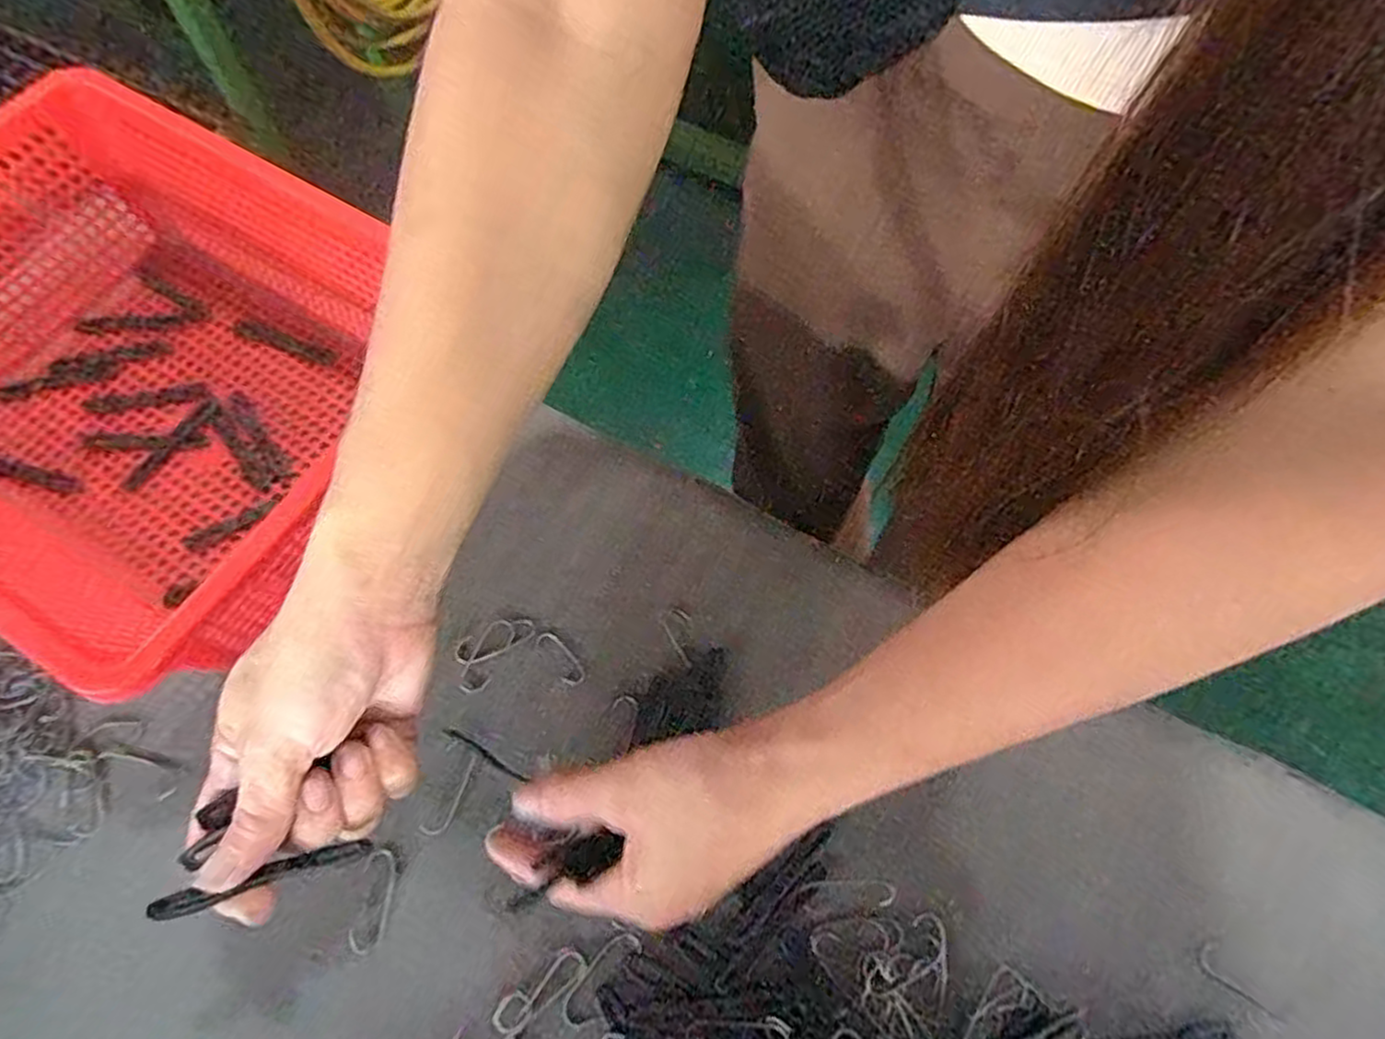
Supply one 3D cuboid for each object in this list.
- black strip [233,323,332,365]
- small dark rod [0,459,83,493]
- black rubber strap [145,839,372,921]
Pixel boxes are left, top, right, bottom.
[{"bbox_3d":[-0.253,-0.110,0.458,0.071,0.004,0.009,21,65,7],"label":"black strip"},{"bbox_3d":[-0.378,-0.027,0.413,0.073,0.007,0.013,13,64,3],"label":"small dark rod"},{"bbox_3d":[-0.152,0.127,0.264,0.068,0.006,0.008,-9,64,-28],"label":"black rubber strap"}]

